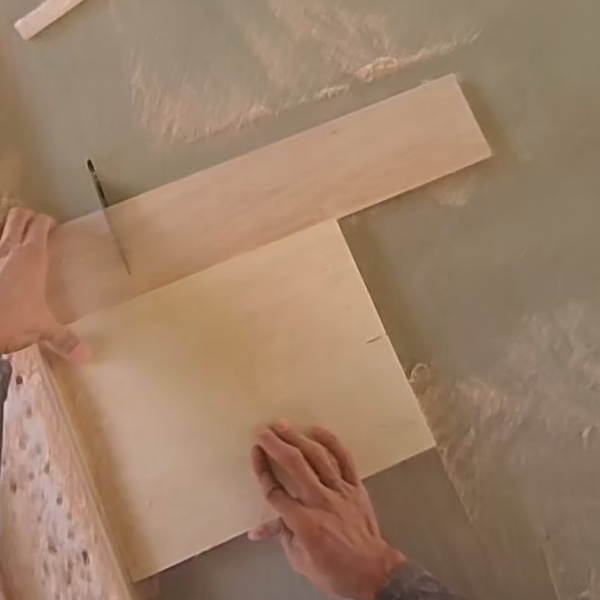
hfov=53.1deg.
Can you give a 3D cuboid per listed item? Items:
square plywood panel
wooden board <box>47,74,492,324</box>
[{"bbox_3d":[-0.057,0.087,0.584,0.303,0.013,0.242,-23,84,-6],"label":"square plywood panel"},{"bbox_3d":[-0.028,-0.110,0.613,0.451,0.018,0.099,-23,83,-6],"label":"wooden board"}]

